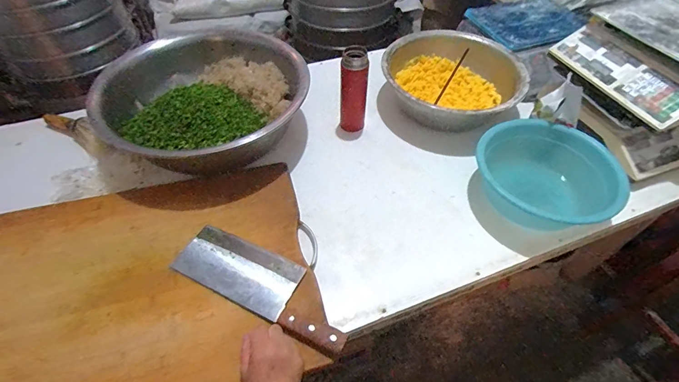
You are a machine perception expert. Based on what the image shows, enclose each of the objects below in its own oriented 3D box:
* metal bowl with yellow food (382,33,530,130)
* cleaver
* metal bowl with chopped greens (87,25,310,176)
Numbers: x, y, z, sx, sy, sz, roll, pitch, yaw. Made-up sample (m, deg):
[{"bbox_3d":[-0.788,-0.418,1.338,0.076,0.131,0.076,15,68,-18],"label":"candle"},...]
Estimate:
[{"bbox_3d":[0.292,-0.289,0.937,0.339,0.110,0.326,1,51,-1],"label":"metal bowl with yellow food"},{"bbox_3d":[-0.133,0.158,0.620,0.340,0.030,0.107,23,54,16],"label":"cleaver"},{"bbox_3d":[-0.307,-0.220,0.854,0.461,0.141,0.437,1,51,-1],"label":"metal bowl with chopped greens"}]

